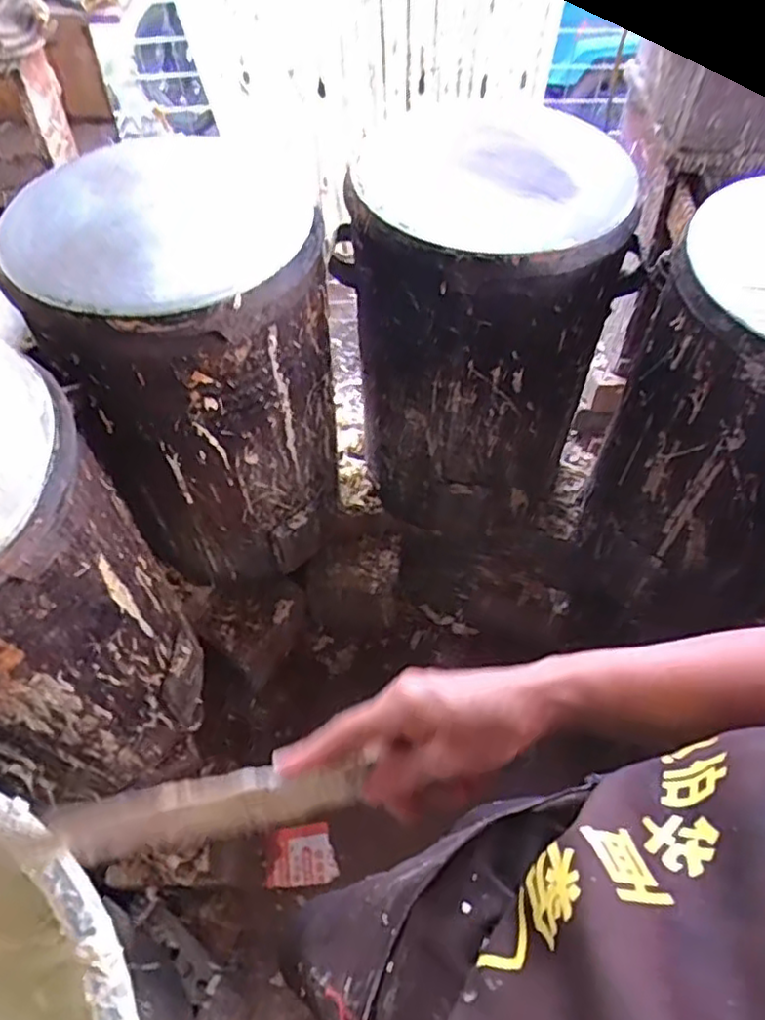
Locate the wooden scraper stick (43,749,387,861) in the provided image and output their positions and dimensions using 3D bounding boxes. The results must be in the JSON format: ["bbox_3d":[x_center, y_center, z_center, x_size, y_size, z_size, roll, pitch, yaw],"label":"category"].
[{"bbox_3d":[-0.092,0.167,0.376,0.169,0.036,0.010,-8,13,-9],"label":"wooden scraper stick"}]

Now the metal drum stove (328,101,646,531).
[{"bbox_3d":[0.141,-0.282,1.135,0.402,0.586,0.384,-1,56,-1],"label":"metal drum stove"}]

